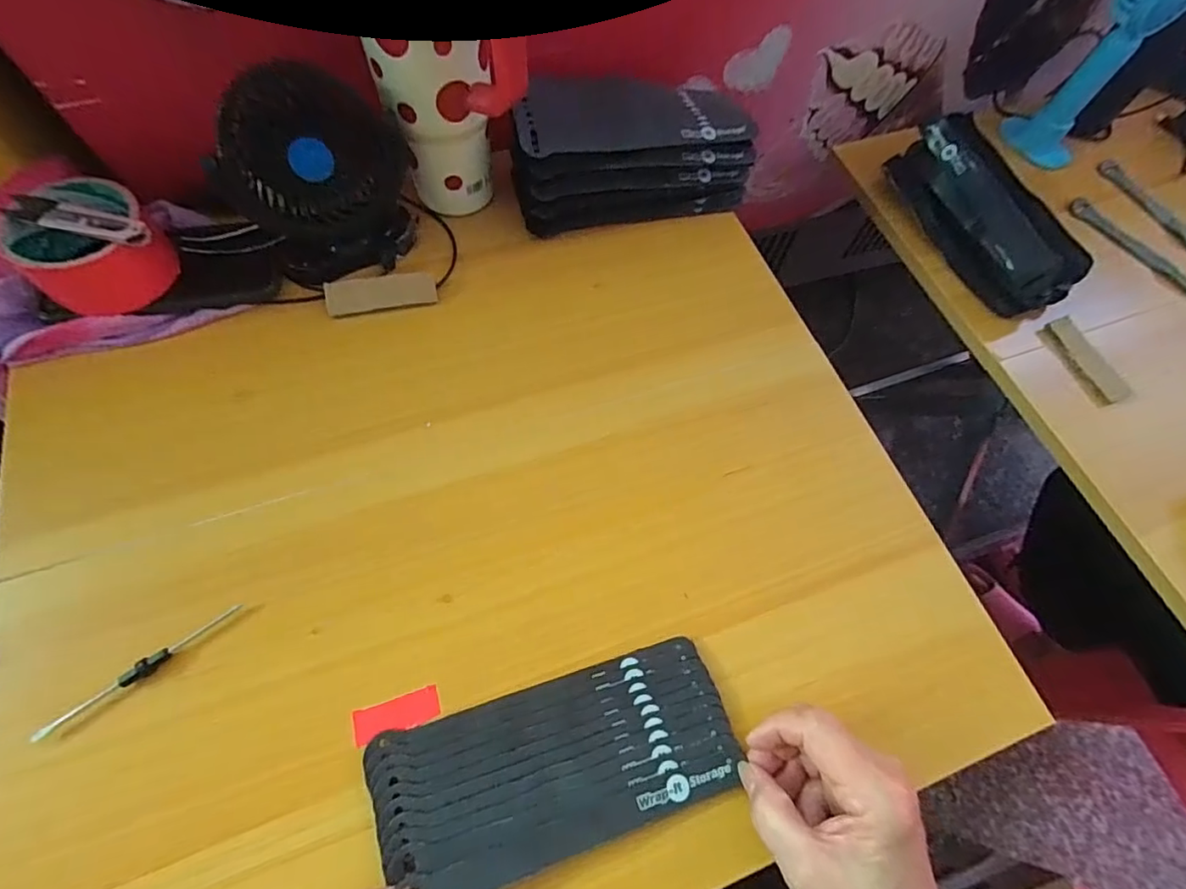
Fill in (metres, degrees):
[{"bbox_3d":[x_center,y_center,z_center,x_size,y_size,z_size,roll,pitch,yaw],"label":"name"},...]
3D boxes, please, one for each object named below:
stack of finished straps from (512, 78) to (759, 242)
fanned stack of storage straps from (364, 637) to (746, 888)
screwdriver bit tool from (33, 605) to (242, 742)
[{"bbox_3d":[0.034,-0.251,0.449,0.198,0.084,0.078,-12,67,-9],"label":"stack of finished straps"},{"bbox_3d":[-0.019,0.180,0.297,0.197,0.014,0.084,-13,69,-10],"label":"fanned stack of storage straps"},{"bbox_3d":[-0.261,0.131,0.307,0.111,0.014,0.008,-36,73,-16],"label":"screwdriver bit tool"}]

